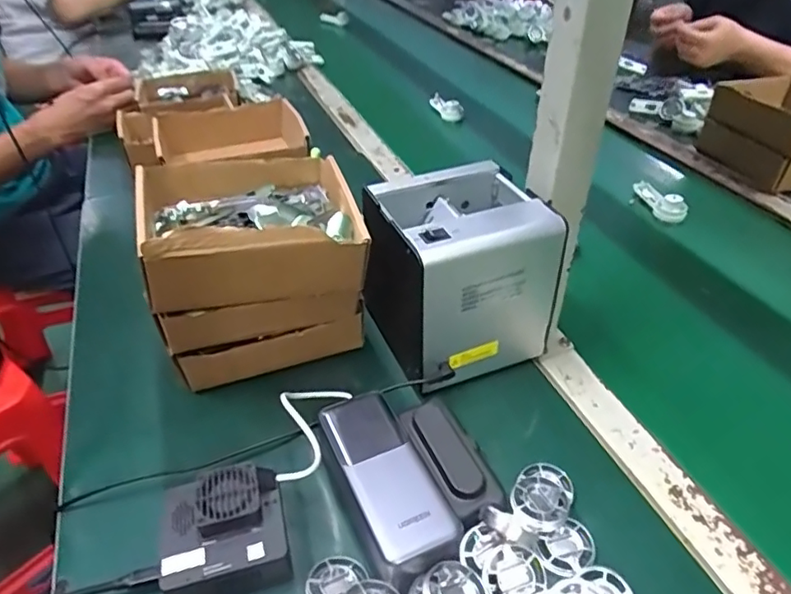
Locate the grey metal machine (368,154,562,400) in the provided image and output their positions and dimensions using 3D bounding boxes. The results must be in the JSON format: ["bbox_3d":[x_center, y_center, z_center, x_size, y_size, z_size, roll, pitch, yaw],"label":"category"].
[{"bbox_3d":[0.053,-0.020,0.508,0.134,0.139,0.123,-14,41,-19],"label":"grey metal machine"}]

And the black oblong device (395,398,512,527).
[{"bbox_3d":[0.042,0.120,0.431,0.045,0.019,0.104,-19,39,-17],"label":"black oblong device"}]

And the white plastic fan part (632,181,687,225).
[{"bbox_3d":[0.359,-0.139,0.787,0.039,0.031,0.099,-6,39,-8],"label":"white plastic fan part"}]

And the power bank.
[{"bbox_3d":[-0.008,0.124,0.399,0.051,0.030,0.128,-17,42,-20],"label":"power bank"}]

